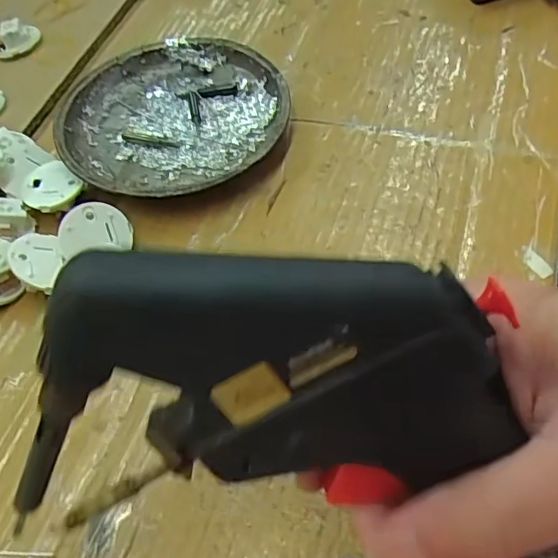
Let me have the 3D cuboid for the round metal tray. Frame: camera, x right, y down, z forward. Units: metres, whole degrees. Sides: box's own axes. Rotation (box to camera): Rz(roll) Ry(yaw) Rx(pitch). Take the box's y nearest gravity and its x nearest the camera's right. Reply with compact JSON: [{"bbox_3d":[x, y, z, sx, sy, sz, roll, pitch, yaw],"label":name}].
[{"bbox_3d":[-0.067,-0.104,0.361,0.140,0.018,0.143,-4,57,6],"label":"round metal tray"}]

